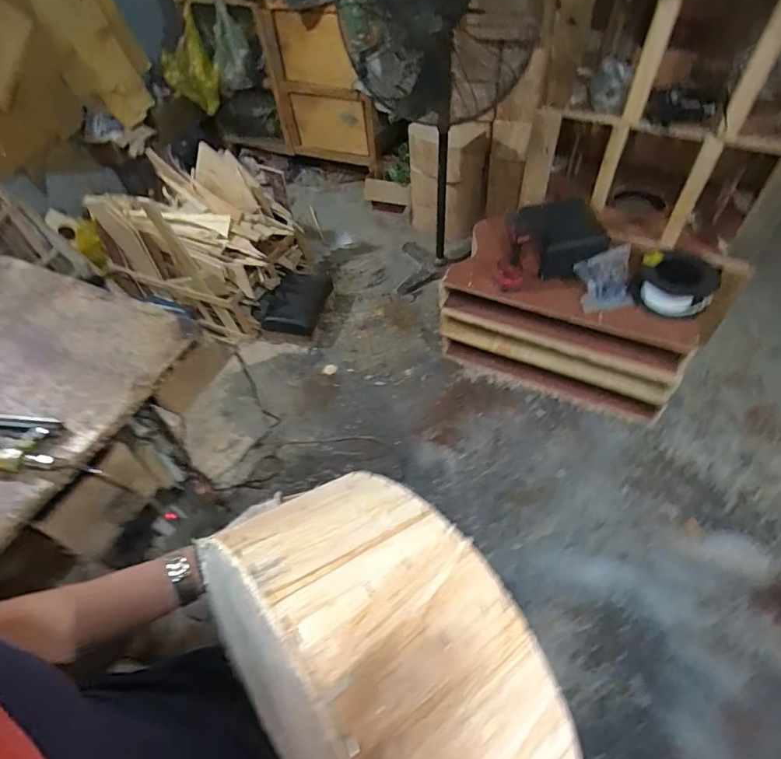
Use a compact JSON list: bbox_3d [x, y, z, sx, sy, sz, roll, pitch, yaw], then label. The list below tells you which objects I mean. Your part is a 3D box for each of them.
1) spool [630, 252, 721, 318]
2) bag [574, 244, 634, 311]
[{"bbox_3d":[0.853,-0.286,1.432,0.150,0.142,0.196,-32,56,-20],"label":"spool"},{"bbox_3d":[0.685,-0.315,1.514,0.161,0.024,0.188,-11,90,14],"label":"bag"}]

